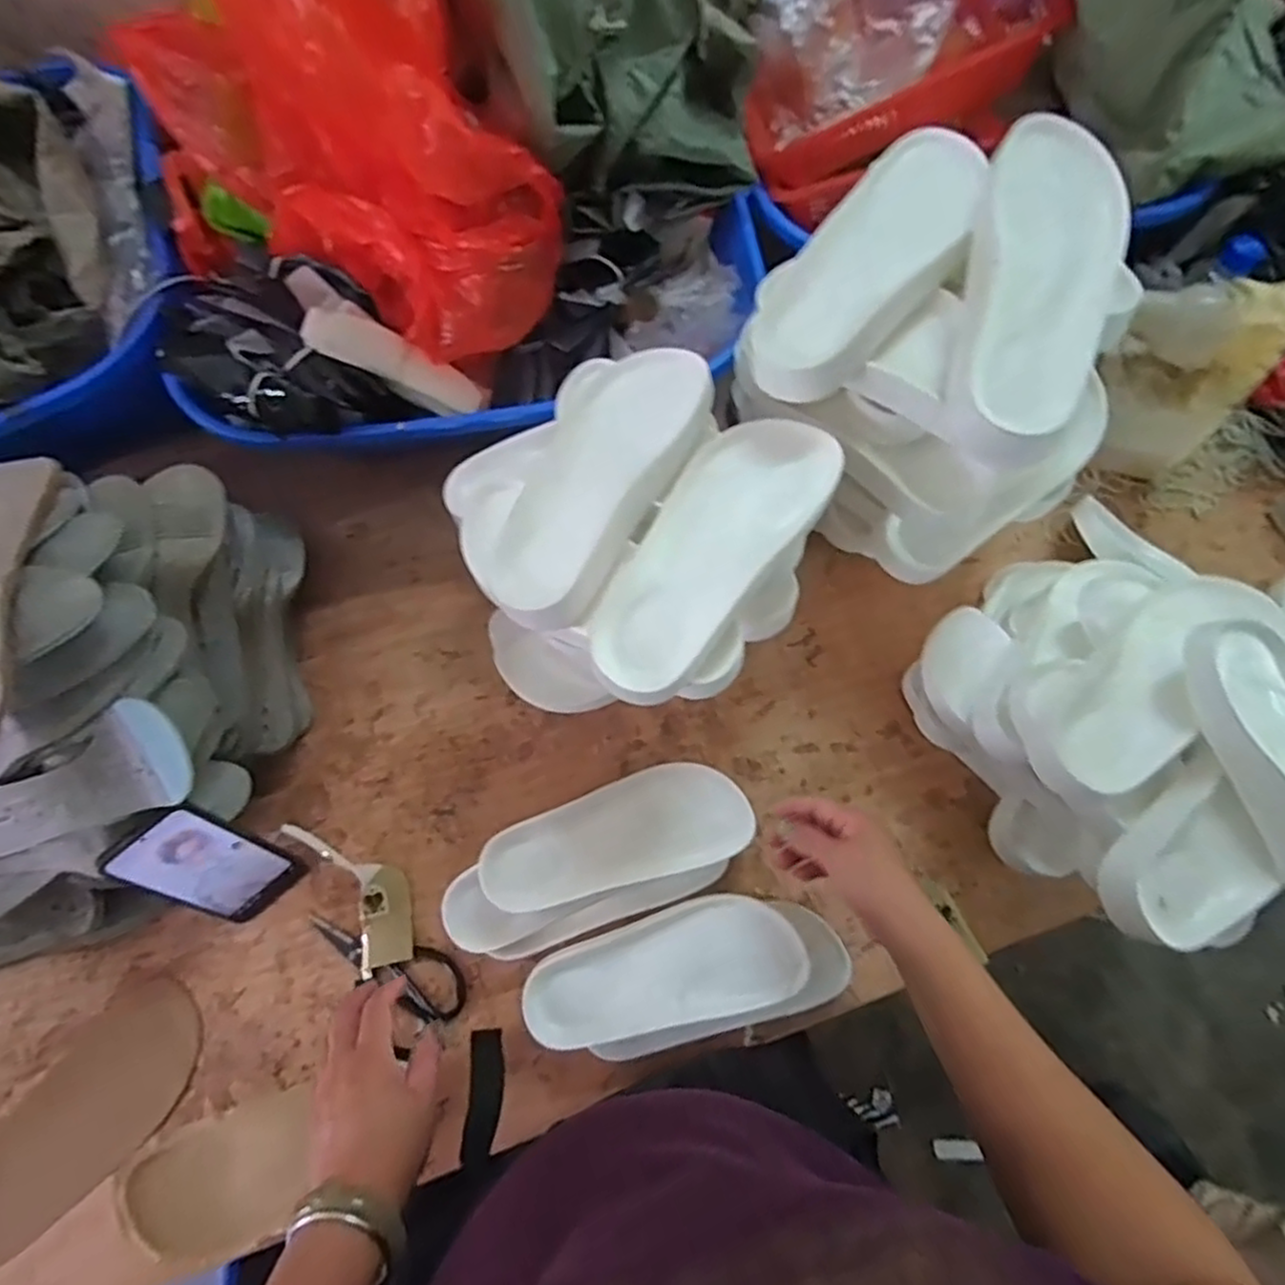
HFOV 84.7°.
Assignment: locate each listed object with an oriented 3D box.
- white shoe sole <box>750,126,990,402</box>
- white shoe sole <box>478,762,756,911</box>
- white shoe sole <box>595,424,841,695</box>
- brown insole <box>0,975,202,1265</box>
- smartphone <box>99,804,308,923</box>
[{"bbox_3d":[0.165,-0.280,0.519,0.103,0.051,0.240,38,77,14],"label":"white shoe sole"},{"bbox_3d":[-0.022,0.164,0.613,0.238,0.039,0.093,-14,71,-2],"label":"white shoe sole"},{"bbox_3d":[0.049,-0.069,0.507,0.093,0.020,0.243,34,76,13],"label":"white shoe sole"},{"bbox_3d":[-0.494,0.424,0.620,0.105,0.012,0.248,37,76,13],"label":"brown insole"},{"bbox_3d":[-0.375,0.195,0.615,0.073,0.164,0.017,-39,54,-10],"label":"smartphone"}]

